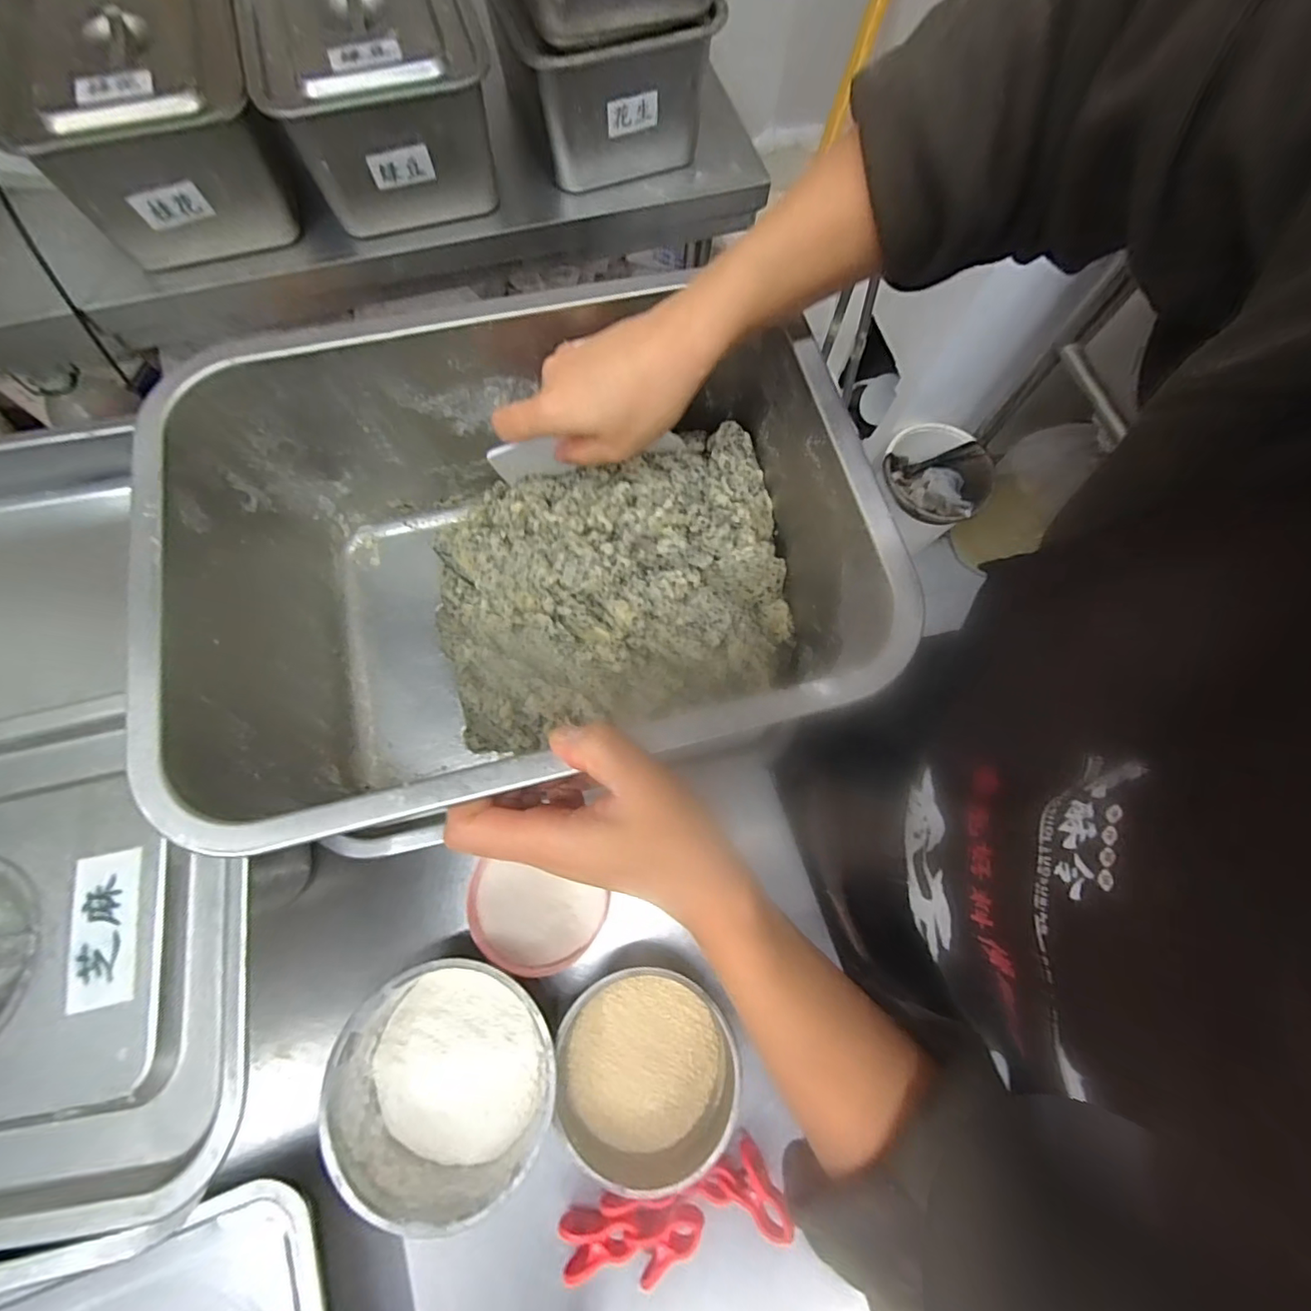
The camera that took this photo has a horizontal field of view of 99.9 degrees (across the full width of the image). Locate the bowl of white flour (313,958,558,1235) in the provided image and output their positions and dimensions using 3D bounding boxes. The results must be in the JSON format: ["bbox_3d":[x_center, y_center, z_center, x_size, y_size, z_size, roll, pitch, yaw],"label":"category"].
[{"bbox_3d":[-0.151,0.311,0.419,0.152,0.086,0.151,0,72,-1],"label":"bowl of white flour"}]

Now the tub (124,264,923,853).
[{"bbox_3d":[-0.068,-0.048,0.339,0.347,0.155,0.251,-11,73,-5],"label":"tub"}]

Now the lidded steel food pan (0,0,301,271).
[{"bbox_3d":[-0.619,-0.684,0.690,0.249,0.145,0.332,-19,74,-7],"label":"lidded steel food pan"}]

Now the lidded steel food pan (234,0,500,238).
[{"bbox_3d":[-0.362,-0.750,0.719,0.267,0.147,0.331,-19,74,-7],"label":"lidded steel food pan"}]

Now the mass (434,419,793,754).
[{"bbox_3d":[-0.032,-0.044,0.371,0.229,0.087,0.178,-11,73,-5],"label":"mass"}]

